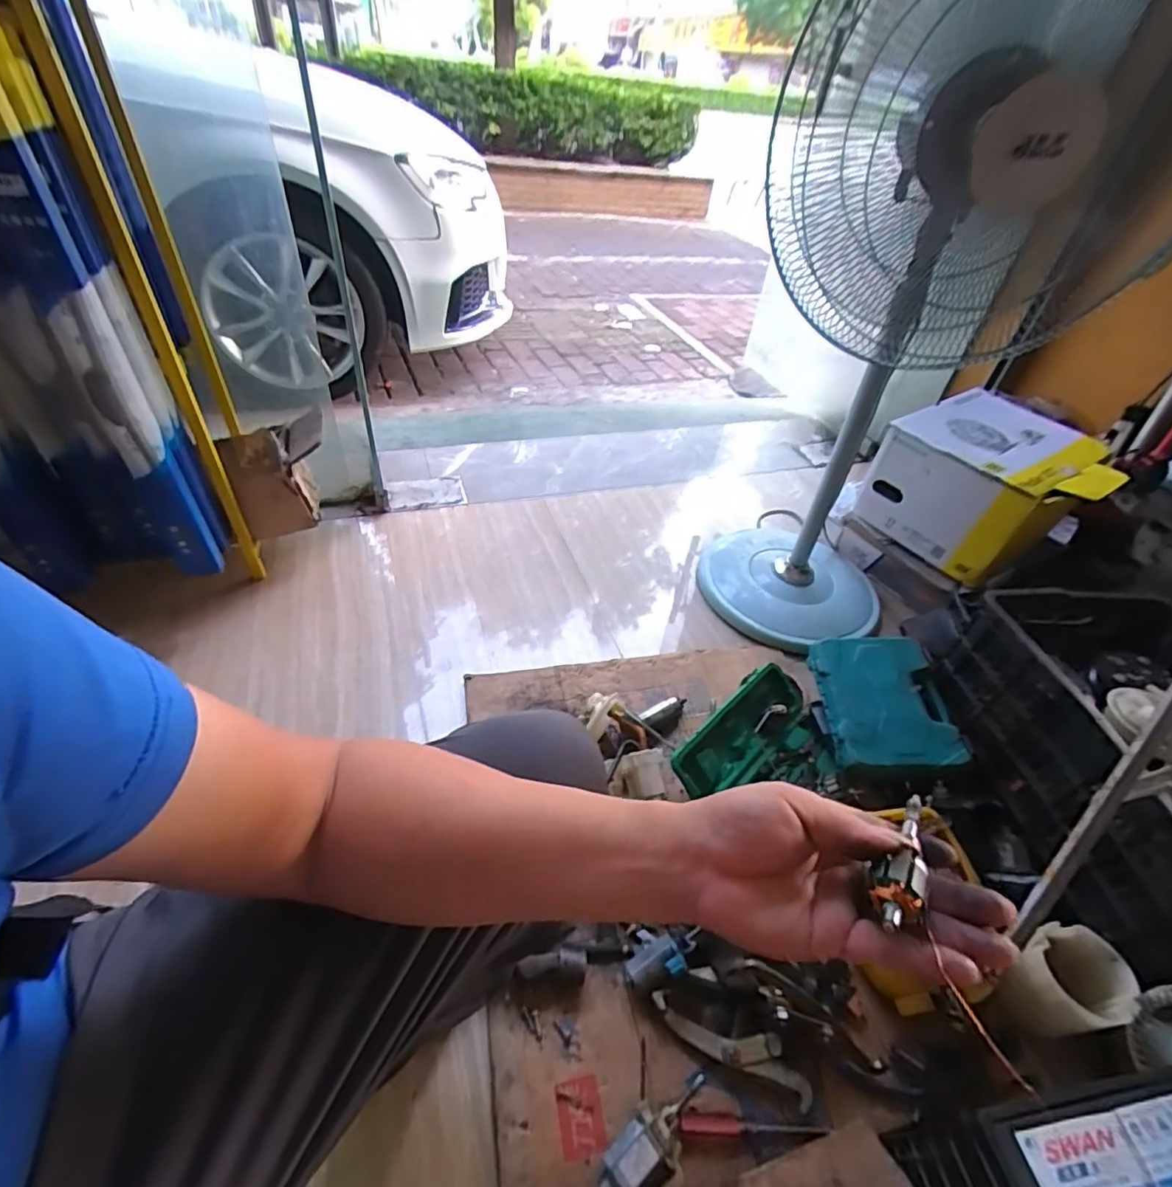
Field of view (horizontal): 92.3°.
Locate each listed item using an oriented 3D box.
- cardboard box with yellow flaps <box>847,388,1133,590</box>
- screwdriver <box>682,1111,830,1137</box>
[{"bbox_3d":[0.858,-0.227,1.219,0.355,0.221,0.355,-23,50,-28],"label":"cardboard box with yellow flaps"},{"bbox_3d":[0.175,0.561,0.593,0.157,0.017,0.018,5,42,-1],"label":"screwdriver"}]

